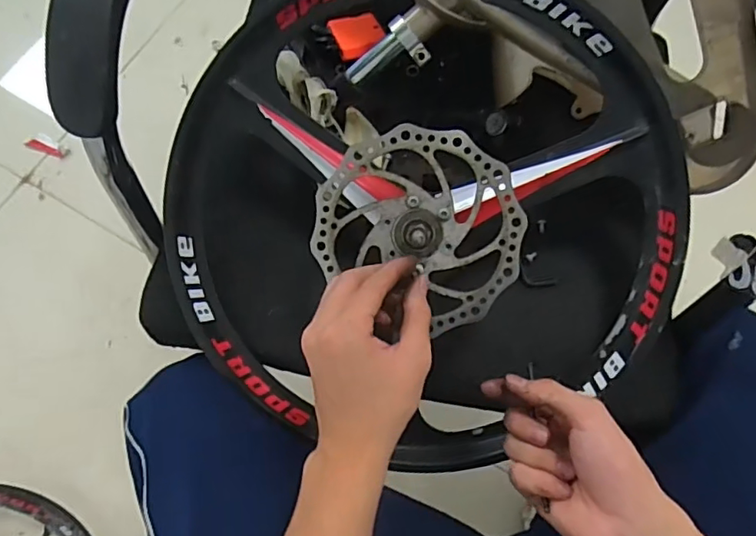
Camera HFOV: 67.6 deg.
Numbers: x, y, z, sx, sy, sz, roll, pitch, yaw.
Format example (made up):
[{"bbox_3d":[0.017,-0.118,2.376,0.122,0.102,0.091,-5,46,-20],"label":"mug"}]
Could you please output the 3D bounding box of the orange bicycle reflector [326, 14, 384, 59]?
[{"bbox_3d":[-0.020,-0.239,0.576,0.050,0.006,0.054,-19,73,-8],"label":"orange bicycle reflector"}]

